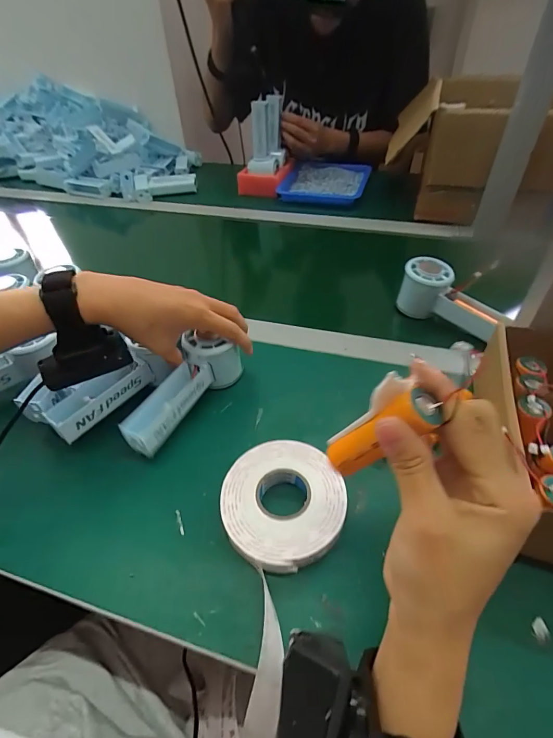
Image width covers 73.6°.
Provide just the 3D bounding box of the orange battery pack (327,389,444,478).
[{"bbox_3d":[0.054,0.036,0.198,0.023,0.070,0.018,27,42,-19],"label":"orange battery pack"}]

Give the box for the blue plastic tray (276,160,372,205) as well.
[{"bbox_3d":[0.108,-0.420,0.828,0.181,0.031,0.225,11,46,13],"label":"blue plastic tray"}]

